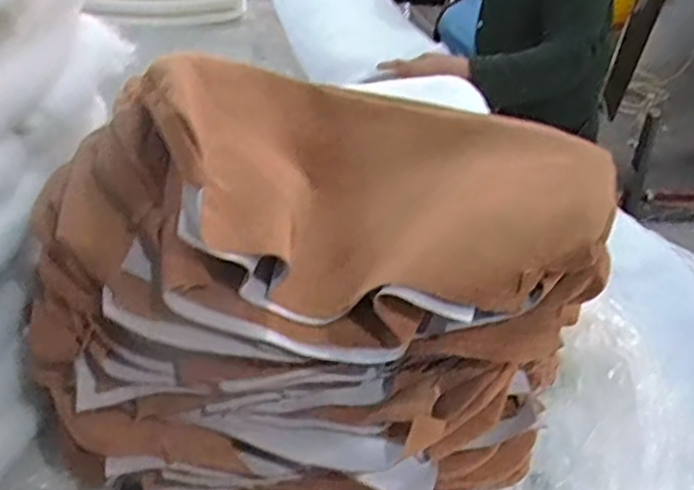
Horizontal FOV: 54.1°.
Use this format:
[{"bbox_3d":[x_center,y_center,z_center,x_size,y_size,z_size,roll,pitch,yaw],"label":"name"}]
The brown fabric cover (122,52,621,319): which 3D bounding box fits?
[{"bbox_3d":[0.028,-0.078,0.593,0.390,0.136,0.287,4,39,2],"label":"brown fabric cover"}]

